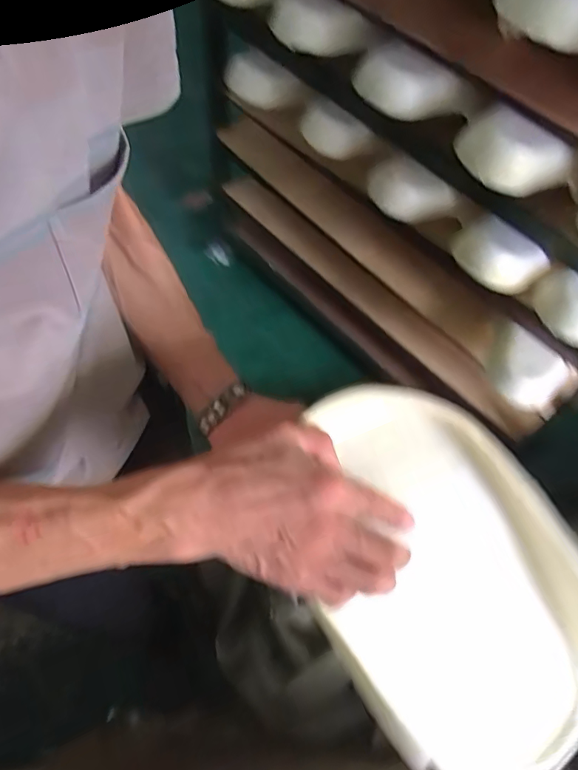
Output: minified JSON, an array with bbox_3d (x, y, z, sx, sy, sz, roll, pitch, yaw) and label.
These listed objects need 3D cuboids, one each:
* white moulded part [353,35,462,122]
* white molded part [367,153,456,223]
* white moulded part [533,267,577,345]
[{"bbox_3d":[0.173,-0.478,0.779,0.084,0.063,0.155,-38,71,-20],"label":"white moulded part"},{"bbox_3d":[0.217,-0.358,0.917,0.158,0.081,0.059,32,66,12],"label":"white molded part"},{"bbox_3d":[0.476,-0.125,0.822,0.091,0.058,0.144,-33,70,-18],"label":"white moulded part"}]

